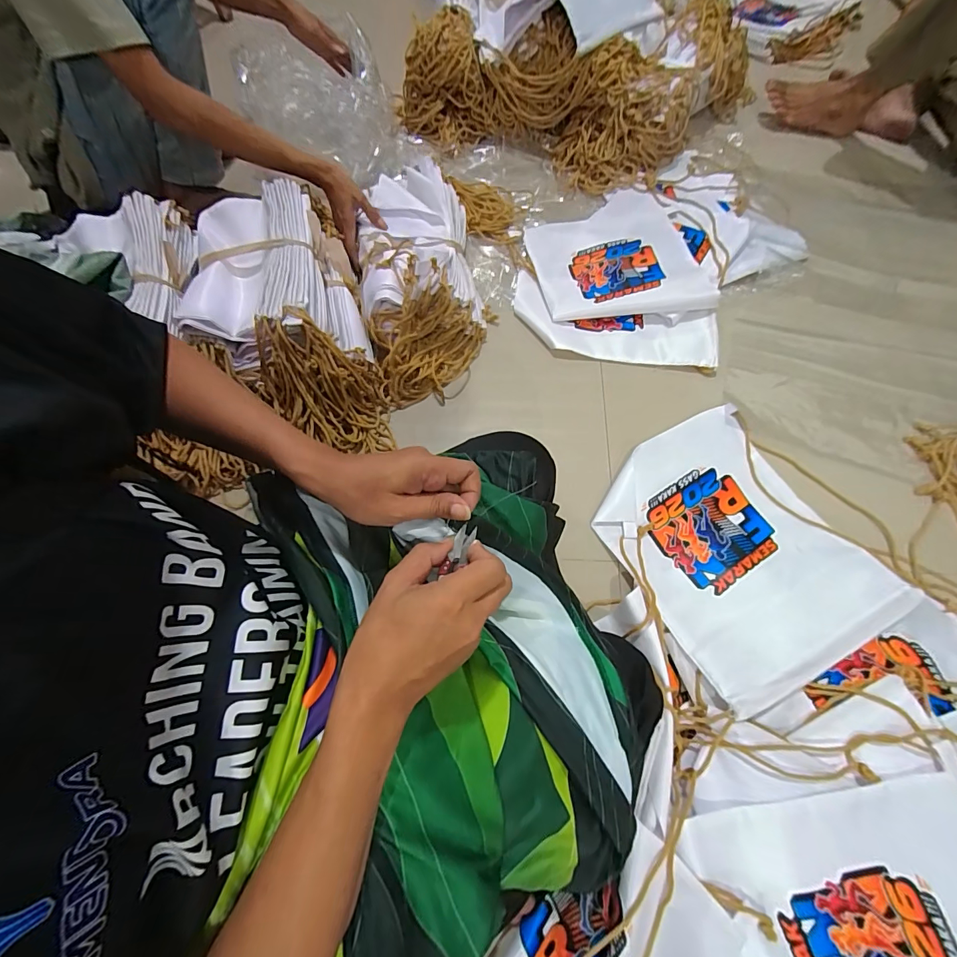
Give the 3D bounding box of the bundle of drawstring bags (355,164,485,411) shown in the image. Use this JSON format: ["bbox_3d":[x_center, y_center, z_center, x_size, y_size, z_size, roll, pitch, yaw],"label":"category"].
[{"bbox_3d":[-0.112,-0.376,0.788,0.219,0.139,0.448,-10,67,-3],"label":"bundle of drawstring bags"}]

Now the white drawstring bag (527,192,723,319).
[{"bbox_3d":[0.286,-0.475,0.879,0.349,0.030,0.347,-8,67,-2],"label":"white drawstring bag"}]

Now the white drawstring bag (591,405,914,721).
[{"bbox_3d":[0.375,0.085,0.630,0.318,0.066,0.384,-25,69,-9],"label":"white drawstring bag"}]

